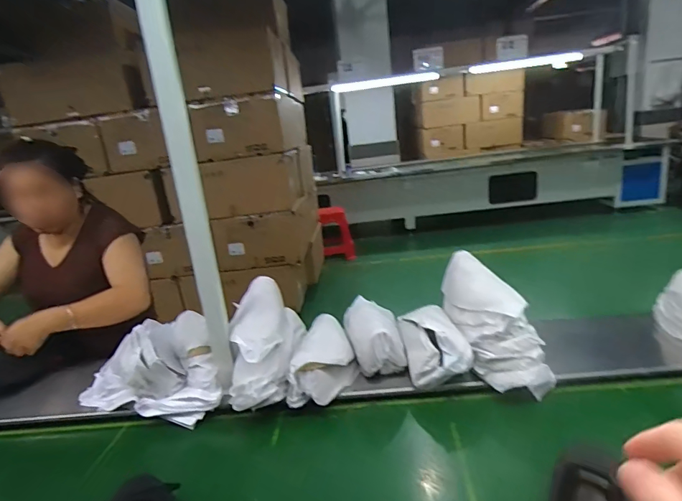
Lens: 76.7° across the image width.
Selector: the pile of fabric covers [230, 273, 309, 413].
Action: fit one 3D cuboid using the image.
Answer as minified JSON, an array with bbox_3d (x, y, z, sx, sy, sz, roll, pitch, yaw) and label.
[{"bbox_3d":[-0.168,0.190,0.925,0.131,0.183,0.248,-5,17,5],"label":"pile of fabric covers"}]

